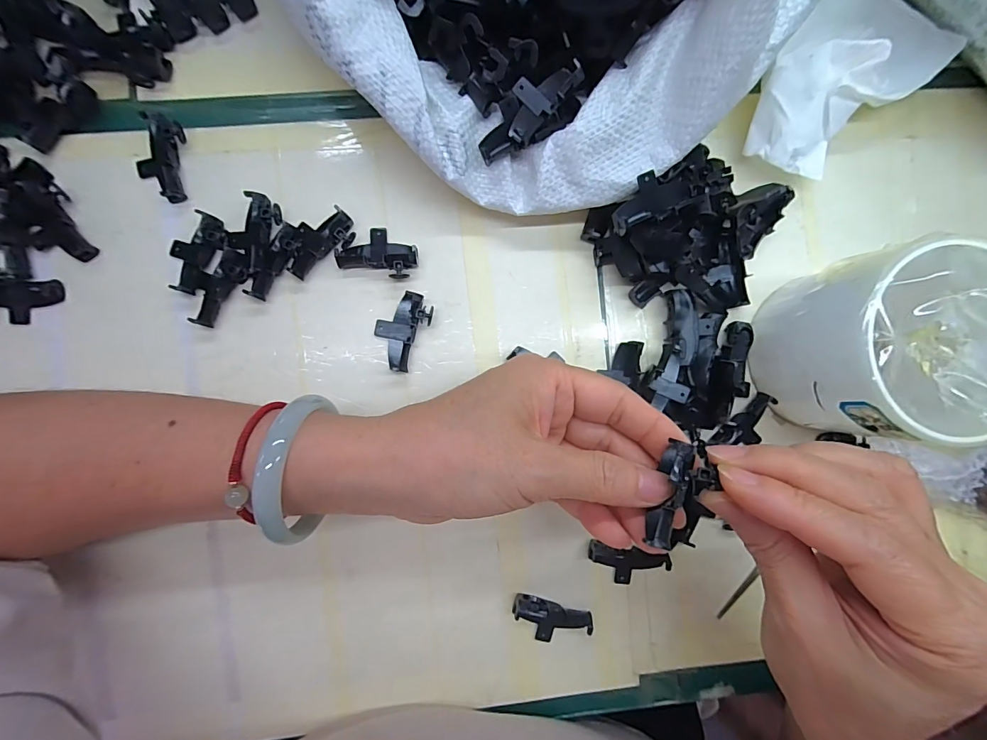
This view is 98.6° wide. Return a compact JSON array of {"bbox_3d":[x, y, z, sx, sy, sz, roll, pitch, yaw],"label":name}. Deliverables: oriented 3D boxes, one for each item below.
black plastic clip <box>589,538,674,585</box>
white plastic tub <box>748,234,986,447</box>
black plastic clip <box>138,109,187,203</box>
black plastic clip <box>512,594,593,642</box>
[{"bbox_3d":[0.071,0.105,0.227,0.041,0.012,0.021,9,88,-3],"label":"black plastic clip"},{"bbox_3d":[0.182,-0.011,0.207,0.093,0.071,0.081,9,88,-4],"label":"white plastic tub"},{"bbox_3d":[-0.172,-0.108,0.217,0.024,0.010,0.042,-3,89,-4],"label":"black plastic clip"},{"bbox_3d":[0.030,0.134,0.223,0.042,0.013,0.023,12,88,-3],"label":"black plastic clip"}]

